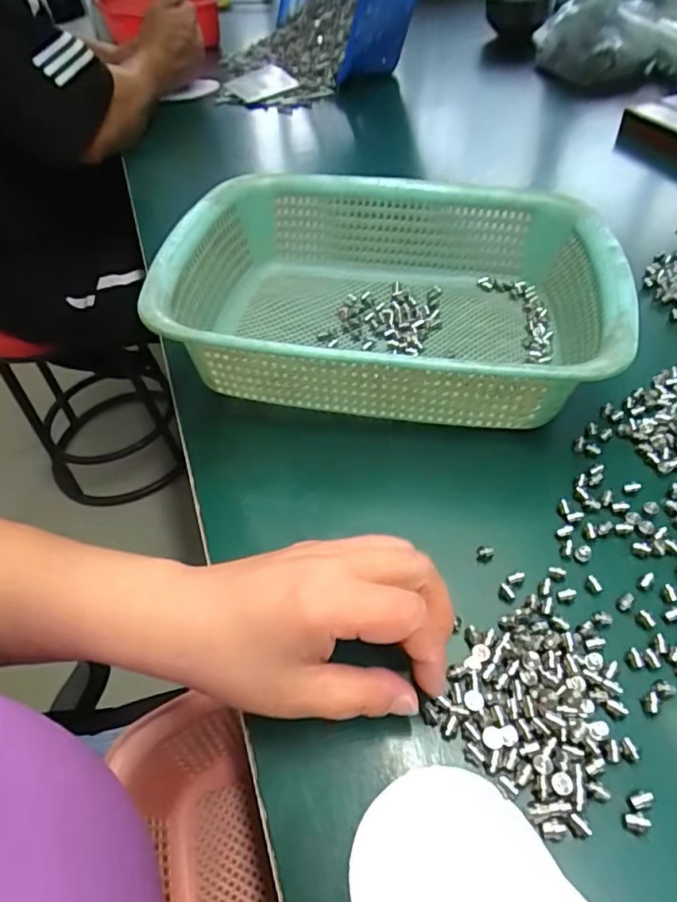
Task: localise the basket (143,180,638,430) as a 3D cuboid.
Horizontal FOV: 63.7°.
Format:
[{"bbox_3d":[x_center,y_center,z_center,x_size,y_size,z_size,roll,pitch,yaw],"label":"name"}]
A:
[{"bbox_3d":[0.037,-0.110,0.389,0.294,0.081,0.222,6,51,11],"label":"basket"}]

